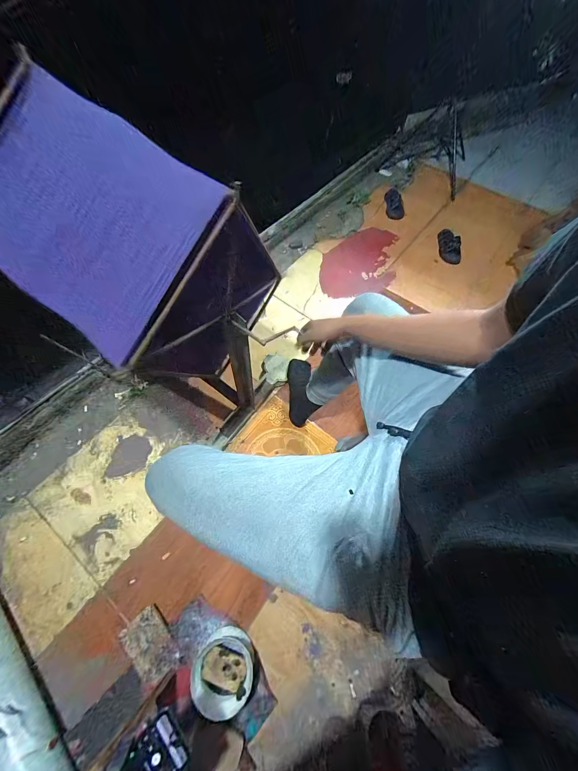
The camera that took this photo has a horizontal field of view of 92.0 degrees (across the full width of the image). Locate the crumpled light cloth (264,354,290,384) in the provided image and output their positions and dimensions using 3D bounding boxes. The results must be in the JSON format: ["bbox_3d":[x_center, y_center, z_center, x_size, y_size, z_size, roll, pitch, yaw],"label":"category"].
[{"bbox_3d":[-0.048,-0.072,1.120,0.095,0.016,0.128,-6,64,-7],"label":"crumpled light cloth"}]

